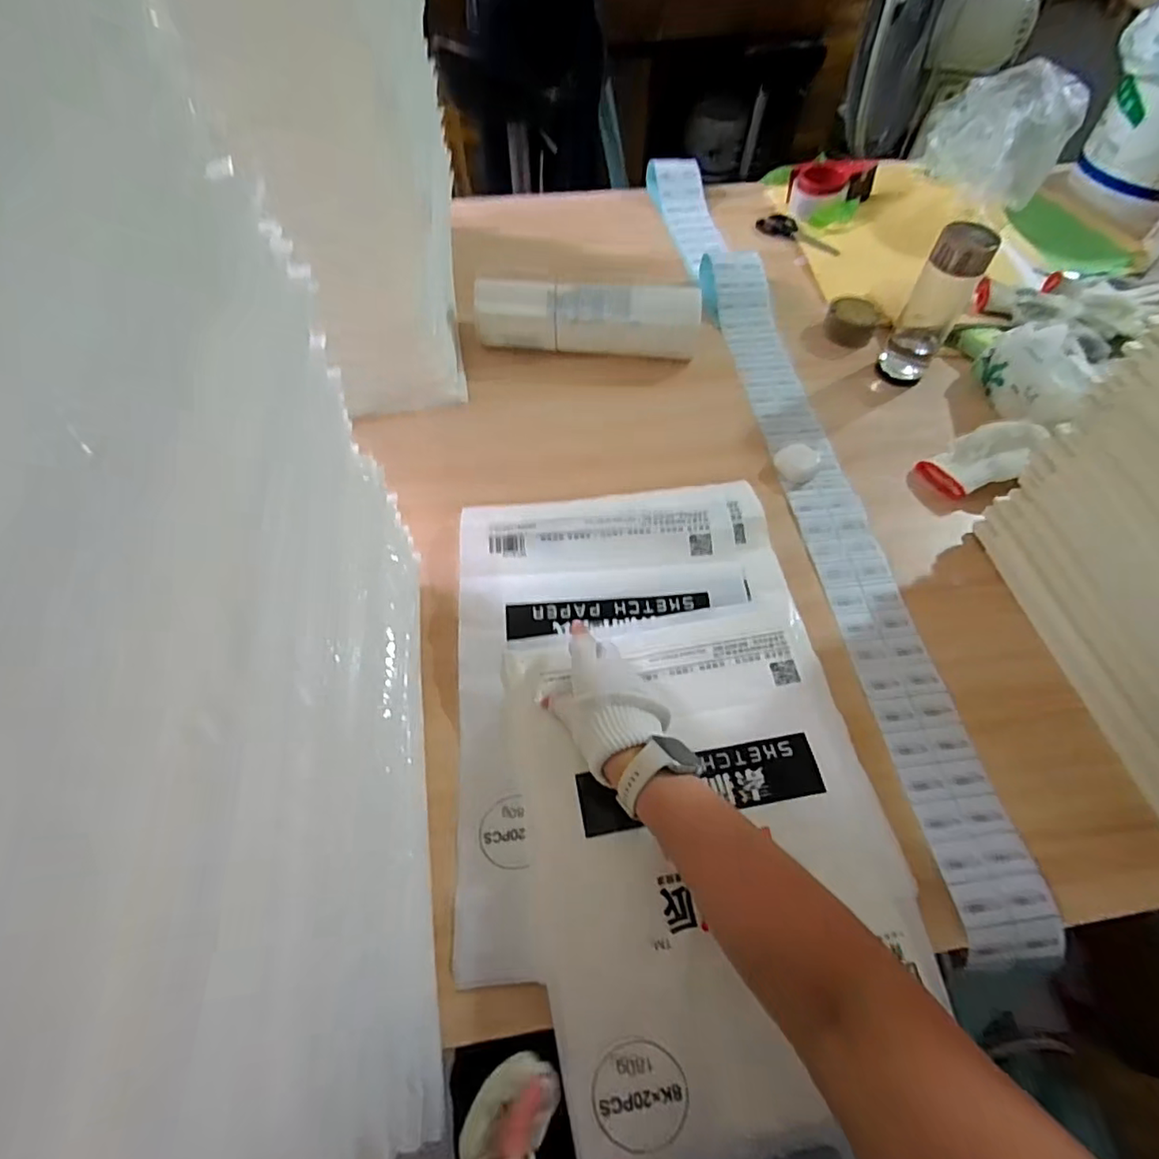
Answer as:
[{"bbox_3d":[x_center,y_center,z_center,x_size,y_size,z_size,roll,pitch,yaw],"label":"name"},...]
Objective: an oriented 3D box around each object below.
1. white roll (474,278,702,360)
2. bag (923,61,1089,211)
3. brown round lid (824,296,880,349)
[{"bbox_3d":[0.013,-0.347,0.809,0.301,0.082,0.062,2,58,1],"label":"white roll"},{"bbox_3d":[0.689,-0.745,0.997,0.191,0.168,0.222,19,60,11],"label":"bag"},{"bbox_3d":[0.398,-0.379,0.878,0.072,0.035,0.066,19,60,11],"label":"brown round lid"}]

